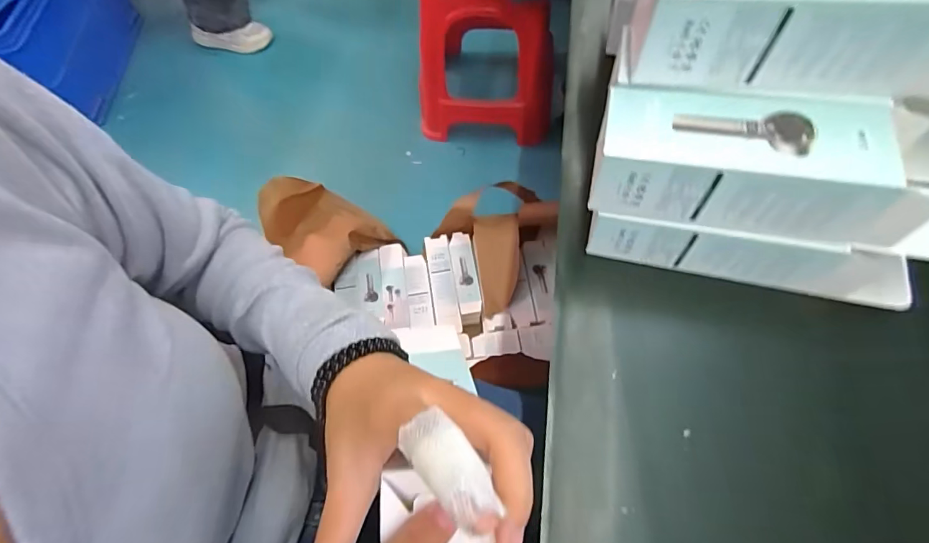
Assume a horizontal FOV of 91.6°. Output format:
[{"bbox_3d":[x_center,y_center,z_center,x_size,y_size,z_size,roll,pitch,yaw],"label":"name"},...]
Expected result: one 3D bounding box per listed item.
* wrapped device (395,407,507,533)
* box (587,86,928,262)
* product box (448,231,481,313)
[{"bbox_3d":[-0.006,0.066,0.154,0.018,0.012,0.044,-38,39,-15],"label":"wrapped device"},{"bbox_3d":[0.202,-0.068,0.292,0.232,0.061,0.070,10,65,8],"label":"box"},{"bbox_3d":[0.000,-0.001,1.127,0.055,0.039,0.216,-9,64,-2],"label":"product box"}]

